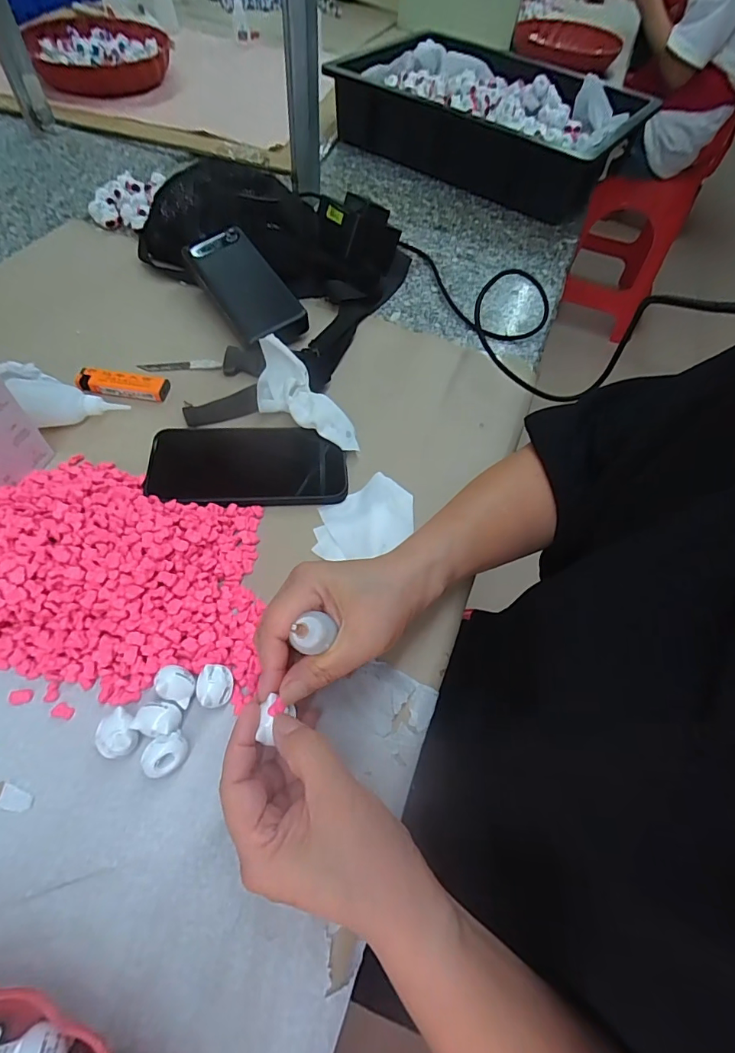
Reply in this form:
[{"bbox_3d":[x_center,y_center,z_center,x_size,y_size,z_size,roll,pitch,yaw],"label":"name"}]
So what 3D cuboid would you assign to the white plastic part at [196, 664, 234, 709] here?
[{"bbox_3d":[-0.096,0.101,0.291,0.019,0.014,0.025,6,57,-1],"label":"white plastic part"}]

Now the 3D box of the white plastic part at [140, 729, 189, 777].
[{"bbox_3d":[-0.119,0.135,0.272,0.025,0.019,0.019,-31,65,-22],"label":"white plastic part"}]

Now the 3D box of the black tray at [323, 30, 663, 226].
[{"bbox_3d":[0.197,-0.674,0.764,0.451,0.103,0.337,36,63,17],"label":"black tray"}]

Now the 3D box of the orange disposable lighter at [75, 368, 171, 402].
[{"bbox_3d":[-0.232,-0.136,0.434,0.085,0.010,0.022,7,57,0],"label":"orange disposable lighter"}]

